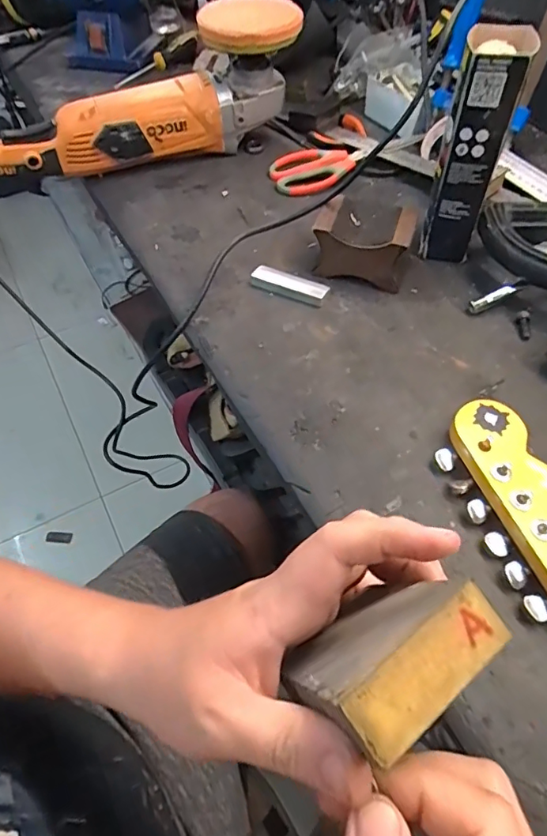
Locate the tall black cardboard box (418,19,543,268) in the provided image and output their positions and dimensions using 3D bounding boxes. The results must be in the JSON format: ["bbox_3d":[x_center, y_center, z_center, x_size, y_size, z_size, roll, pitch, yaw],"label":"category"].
[{"bbox_3d":[0.191,-0.252,0.487,0.049,0.188,0.074,18,58,14],"label":"tall black cardboard box"}]

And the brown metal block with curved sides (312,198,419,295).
[{"bbox_3d":[0.093,-0.179,0.516,0.094,0.059,0.065,15,57,13],"label":"brown metal block with curved sides"}]

